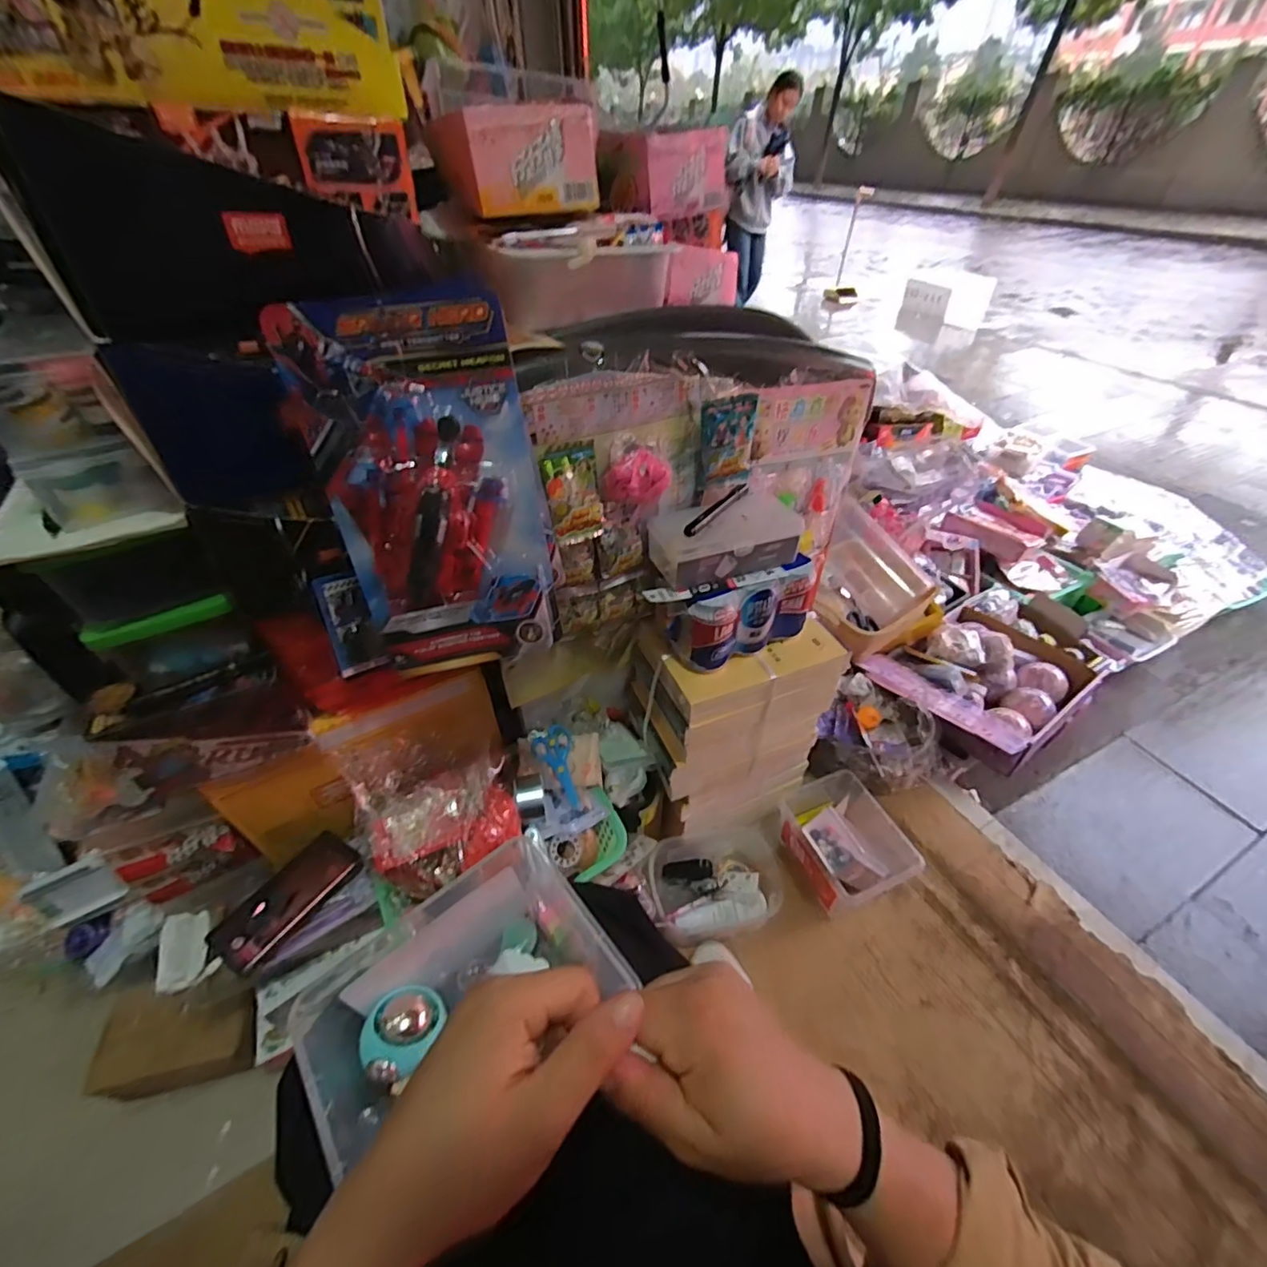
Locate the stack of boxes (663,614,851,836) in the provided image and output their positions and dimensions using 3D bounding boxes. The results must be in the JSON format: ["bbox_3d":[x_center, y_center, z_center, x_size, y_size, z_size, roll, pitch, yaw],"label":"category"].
[{"bbox_3d":[0.157,0.157,0.878,0.284,0.372,0.157,-11,44,-12],"label":"stack of boxes"}]

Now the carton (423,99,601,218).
[{"bbox_3d":[-0.114,-0.478,0.547,0.137,0.079,0.102,-19,46,-19],"label":"carton"}]

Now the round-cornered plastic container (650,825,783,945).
[{"bbox_3d":[0.138,0.409,0.891,0.227,0.092,0.158,-6,43,-7],"label":"round-cornered plastic container"}]

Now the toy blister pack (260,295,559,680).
[{"bbox_3d":[-0.165,-0.113,0.455,0.173,0.300,0.061,-13,22,-11],"label":"toy blister pack"}]

